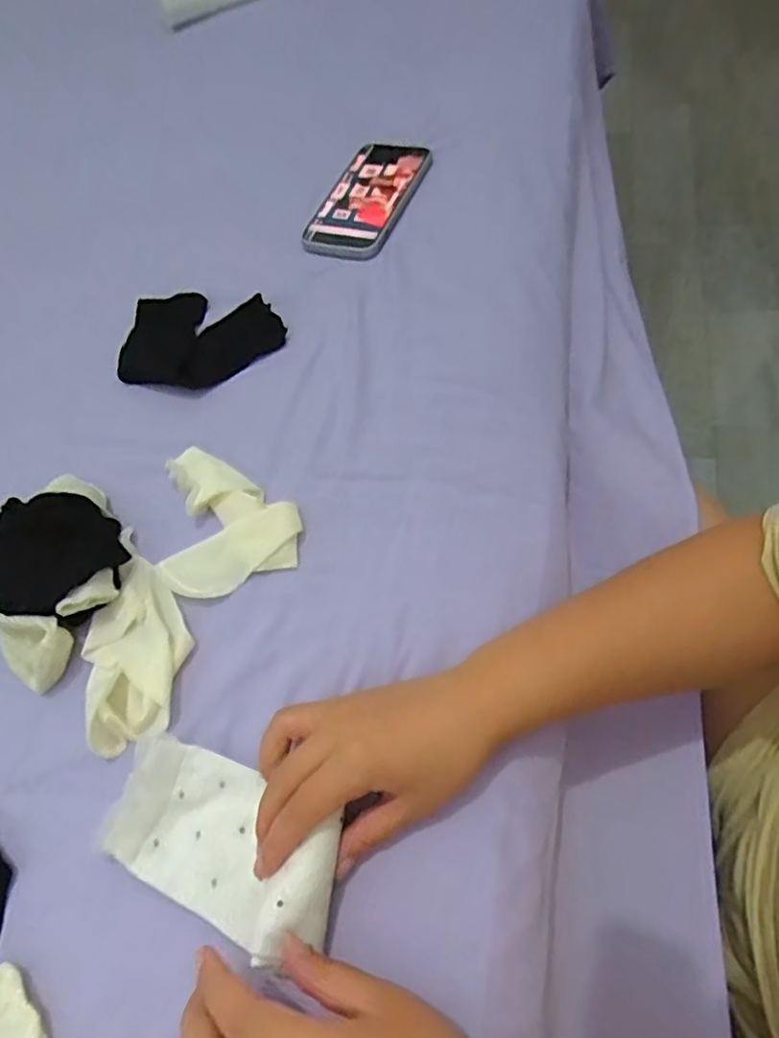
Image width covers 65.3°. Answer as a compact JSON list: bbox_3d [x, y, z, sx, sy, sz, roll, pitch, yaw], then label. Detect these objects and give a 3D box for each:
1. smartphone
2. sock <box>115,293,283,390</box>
[{"bbox_3d":[-0.018,-0.317,0.594,0.080,0.017,0.168,16,65,16],"label":"smartphone"},{"bbox_3d":[-0.164,-0.155,0.524,0.145,0.022,0.105,10,64,14],"label":"sock"}]

